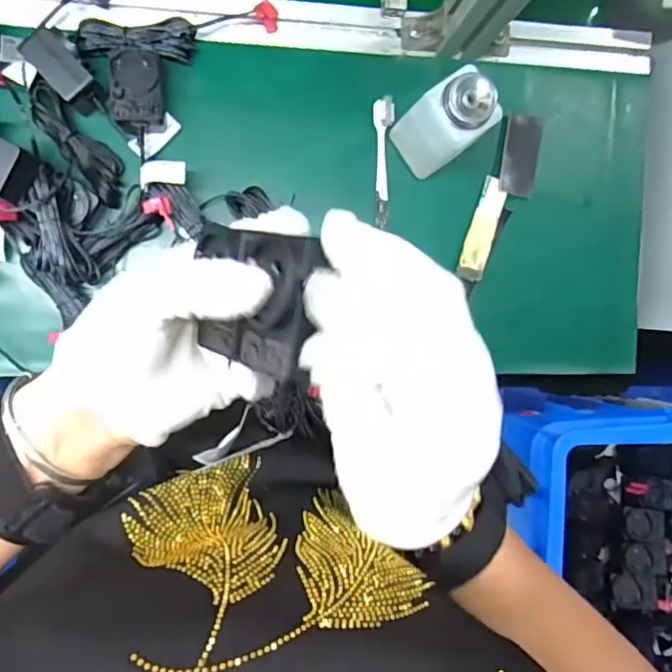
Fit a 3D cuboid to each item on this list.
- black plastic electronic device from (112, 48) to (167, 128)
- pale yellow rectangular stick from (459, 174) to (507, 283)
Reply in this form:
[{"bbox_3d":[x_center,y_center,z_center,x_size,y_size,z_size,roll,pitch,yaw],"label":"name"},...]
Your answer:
[{"bbox_3d":[-0.161,-0.202,0.457,0.039,0.030,0.061,1,94,-8],"label":"black plastic electronic device"},{"bbox_3d":[0.140,-0.100,0.522,0.026,0.004,0.096,18,91,-9],"label":"pale yellow rectangular stick"}]

